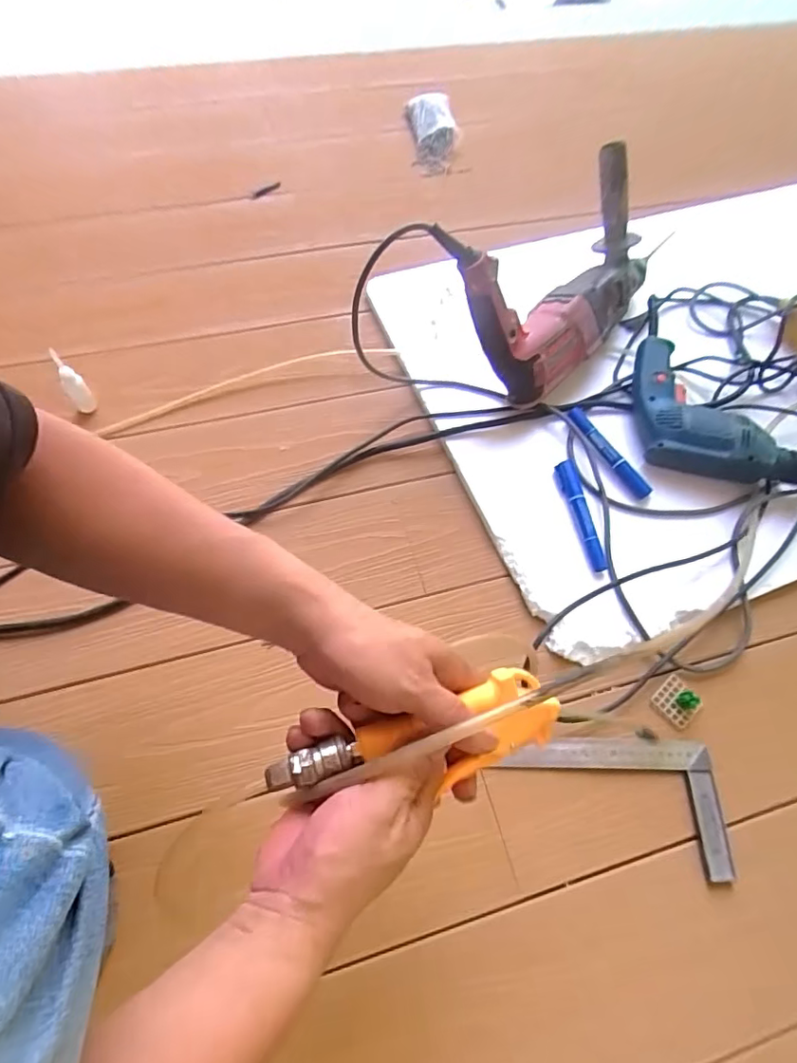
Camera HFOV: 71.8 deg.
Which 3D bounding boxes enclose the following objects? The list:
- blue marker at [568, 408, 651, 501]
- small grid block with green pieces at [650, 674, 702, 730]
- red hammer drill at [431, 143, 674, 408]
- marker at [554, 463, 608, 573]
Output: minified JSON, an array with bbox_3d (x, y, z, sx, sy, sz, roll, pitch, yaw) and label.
[{"bbox_3d":[0.269,-0.100,0.711,0.021,0.019,0.144,-30,69,-17],"label":"blue marker"},{"bbox_3d":[0.300,0.183,0.592,0.040,0.023,0.043,-40,72,-20],"label":"small grid block with green pieces"},{"bbox_3d":[0.215,-0.321,0.700,0.356,0.184,0.149,-40,72,-20],"label":"red hammer drill"},{"bbox_3d":[0.219,-0.021,0.667,0.021,0.018,0.147,-6,64,-6],"label":"marker"}]

